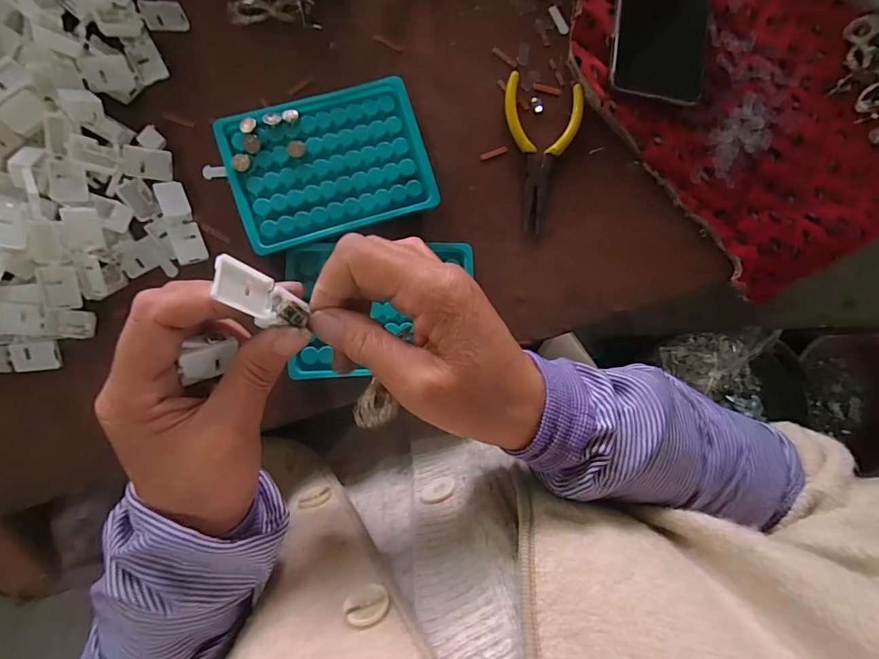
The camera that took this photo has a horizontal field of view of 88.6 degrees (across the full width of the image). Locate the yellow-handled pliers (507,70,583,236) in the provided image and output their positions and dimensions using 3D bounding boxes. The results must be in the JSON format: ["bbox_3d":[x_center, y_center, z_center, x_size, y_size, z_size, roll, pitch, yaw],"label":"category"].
[{"bbox_3d":[0.075,-0.137,0.350,0.060,0.011,0.119,10,87,-8],"label":"yellow-handled pliers"}]

